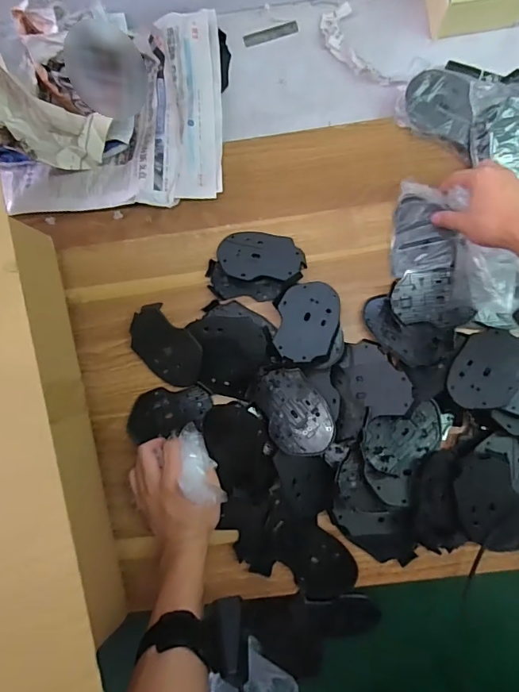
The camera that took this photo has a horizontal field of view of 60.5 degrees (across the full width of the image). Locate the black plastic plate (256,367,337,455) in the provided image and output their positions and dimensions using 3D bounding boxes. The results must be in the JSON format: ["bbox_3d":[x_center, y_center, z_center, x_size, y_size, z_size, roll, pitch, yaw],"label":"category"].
[{"bbox_3d":[0.042,0.078,0.534,0.076,0.004,0.108,-25,78,14],"label":"black plastic plate"}]

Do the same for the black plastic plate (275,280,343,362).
[{"bbox_3d":[0.061,-0.031,0.555,0.073,0.004,0.106,8,69,3],"label":"black plastic plate"}]

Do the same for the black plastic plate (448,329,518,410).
[{"bbox_3d":[0.278,0.029,0.545,0.072,0.008,0.106,24,73,24],"label":"black plastic plate"}]

